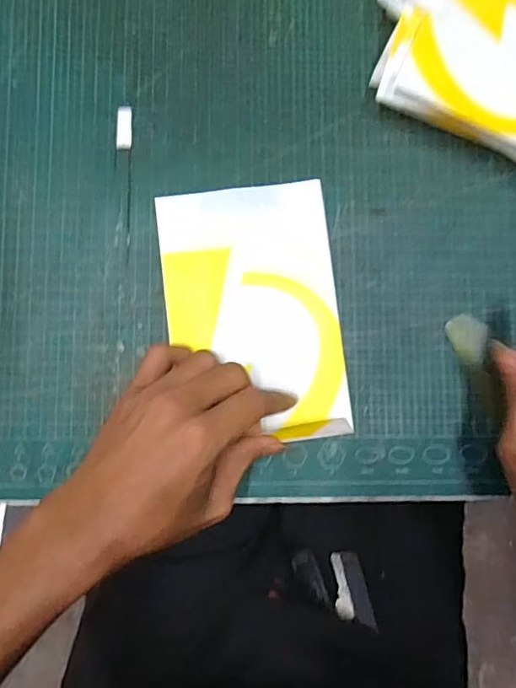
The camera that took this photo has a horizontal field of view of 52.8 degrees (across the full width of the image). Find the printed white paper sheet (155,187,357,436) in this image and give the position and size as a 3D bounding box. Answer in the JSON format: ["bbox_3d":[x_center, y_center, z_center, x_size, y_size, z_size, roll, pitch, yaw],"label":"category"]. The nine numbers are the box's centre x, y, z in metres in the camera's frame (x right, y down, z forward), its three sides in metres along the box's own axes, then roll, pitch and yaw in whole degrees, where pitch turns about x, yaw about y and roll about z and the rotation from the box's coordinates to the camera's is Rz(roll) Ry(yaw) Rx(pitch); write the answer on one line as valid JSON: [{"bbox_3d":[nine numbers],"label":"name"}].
[{"bbox_3d":[-0.003,-0.022,0.357,0.117,0.007,0.174,-6,84,-2],"label":"printed white paper sheet"}]

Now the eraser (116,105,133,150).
[{"bbox_3d":[-0.093,-0.152,0.365,0.011,0.004,0.031,2,85,-3],"label":"eraser"}]

